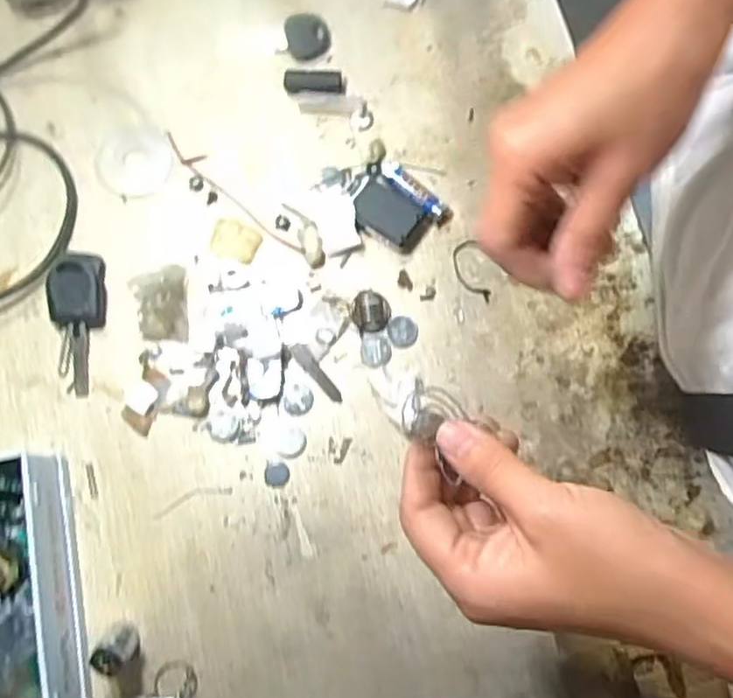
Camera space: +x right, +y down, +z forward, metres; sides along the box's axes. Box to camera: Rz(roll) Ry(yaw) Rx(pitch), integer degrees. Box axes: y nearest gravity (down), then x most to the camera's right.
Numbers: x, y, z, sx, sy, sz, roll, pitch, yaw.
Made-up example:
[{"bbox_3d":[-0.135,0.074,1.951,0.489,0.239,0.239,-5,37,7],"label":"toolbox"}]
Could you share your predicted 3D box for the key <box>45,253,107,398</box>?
[{"bbox_3d":[-0.180,-0.017,0.429,0.030,0.020,0.086,-3,78,0],"label":"key"}]

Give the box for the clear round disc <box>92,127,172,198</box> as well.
[{"bbox_3d":[-0.155,-0.125,0.459,0.050,0.004,0.049,0,78,0],"label":"clear round disc"}]

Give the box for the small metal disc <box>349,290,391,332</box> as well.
[{"bbox_3d":[0.002,-0.024,0.440,0.024,0.004,0.026,-8,78,-1],"label":"small metal disc"}]

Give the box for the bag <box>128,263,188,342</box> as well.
[{"bbox_3d":[-0.131,-0.031,0.436,0.031,0.015,0.047,-4,78,0],"label":"bag"}]

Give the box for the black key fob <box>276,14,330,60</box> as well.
[{"bbox_3d":[-0.042,-0.215,0.478,0.032,0.005,0.031,6,78,1],"label":"black key fob"}]

